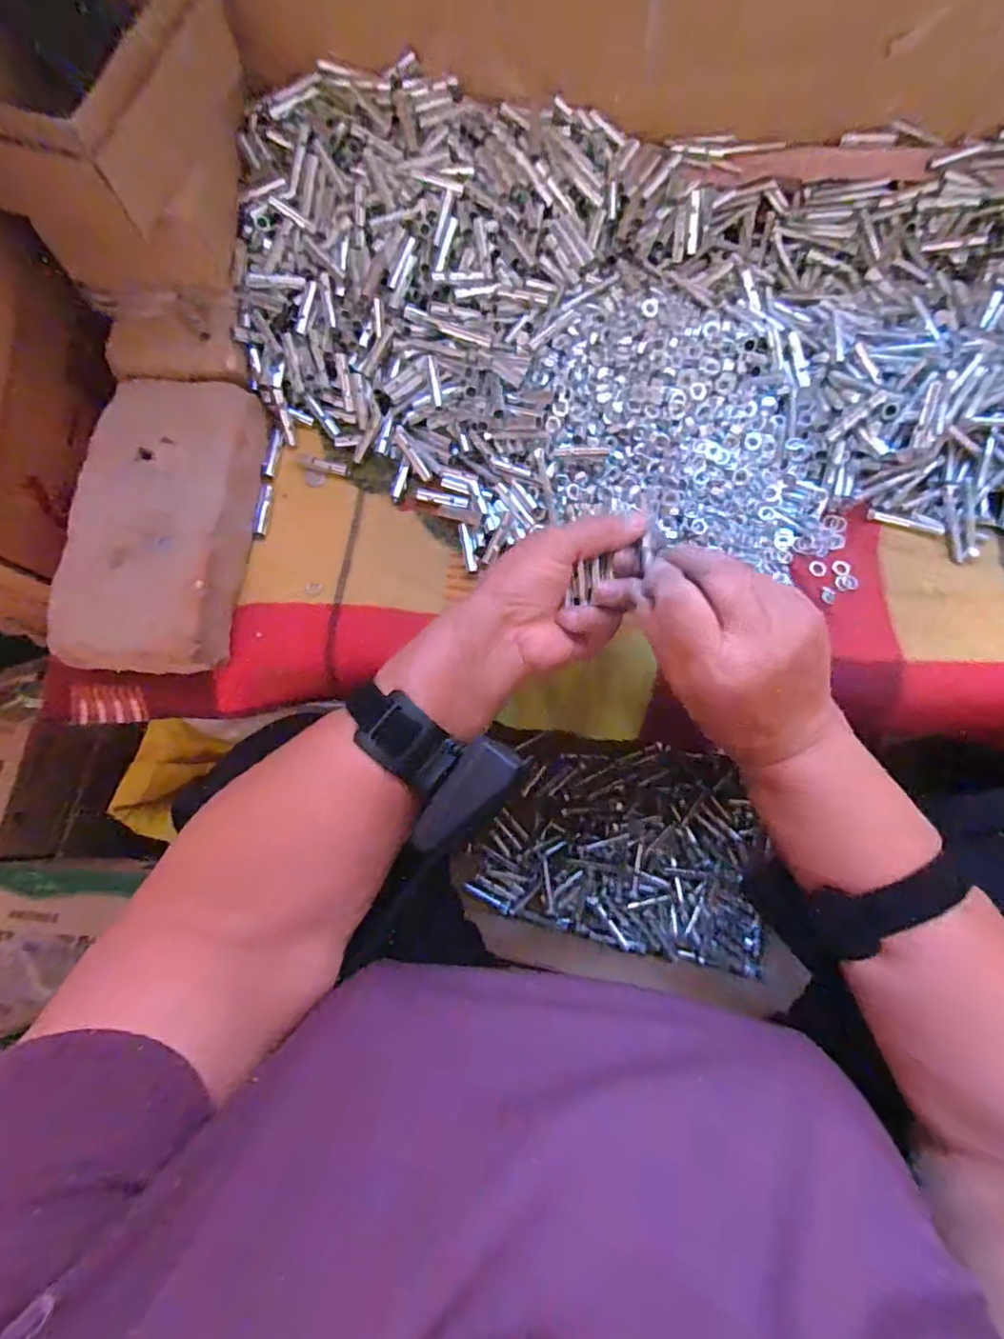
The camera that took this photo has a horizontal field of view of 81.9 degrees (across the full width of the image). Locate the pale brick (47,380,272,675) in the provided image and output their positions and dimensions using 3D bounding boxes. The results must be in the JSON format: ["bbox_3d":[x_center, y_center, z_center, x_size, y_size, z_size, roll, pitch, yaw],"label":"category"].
[{"bbox_3d":[-0.256,-0.107,0.443,0.108,0.061,0.225,2,76,2],"label":"pale brick"}]

